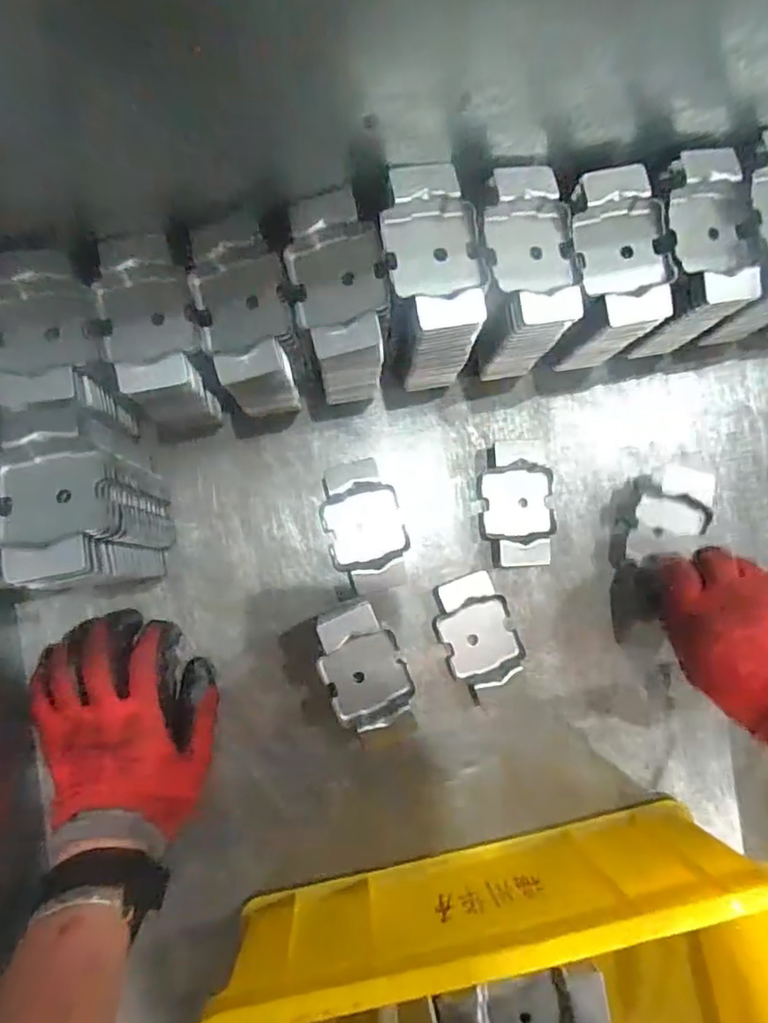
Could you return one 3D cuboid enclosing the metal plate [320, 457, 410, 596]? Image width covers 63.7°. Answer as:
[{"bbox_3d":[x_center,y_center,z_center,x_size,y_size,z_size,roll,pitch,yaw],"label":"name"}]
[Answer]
[{"bbox_3d":[-0.014,0.011,0.443,0.055,0.025,0.090,-16,87,-4],"label":"metal plate"}]

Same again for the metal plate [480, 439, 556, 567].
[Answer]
[{"bbox_3d":[0.100,-0.006,0.453,0.054,0.022,0.089,-2,86,-3],"label":"metal plate"}]

